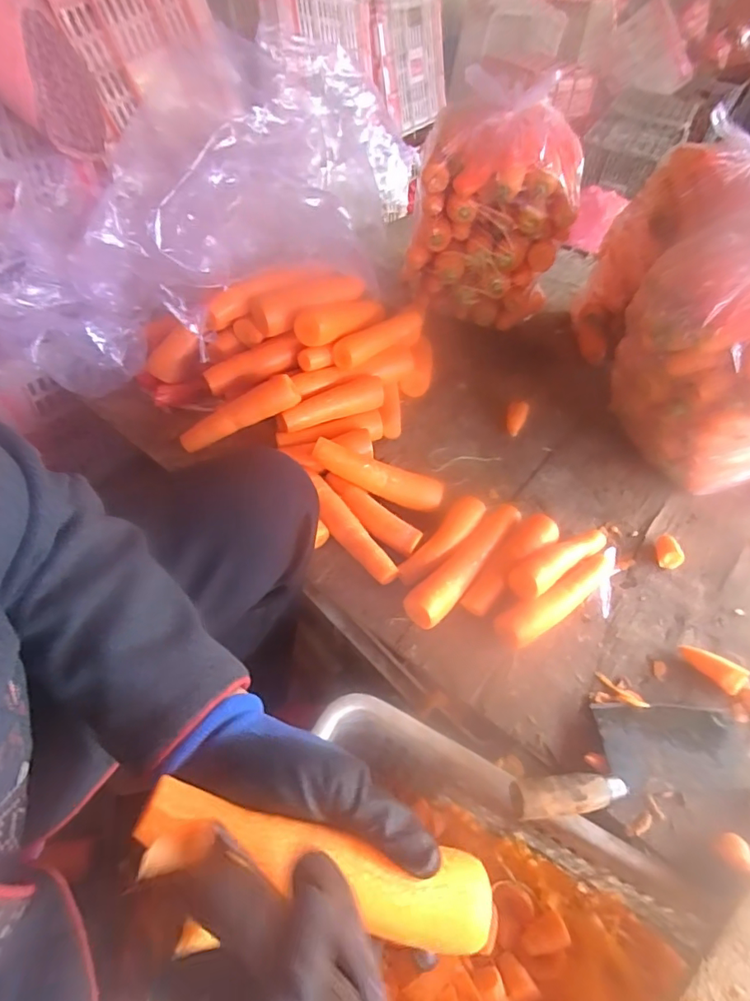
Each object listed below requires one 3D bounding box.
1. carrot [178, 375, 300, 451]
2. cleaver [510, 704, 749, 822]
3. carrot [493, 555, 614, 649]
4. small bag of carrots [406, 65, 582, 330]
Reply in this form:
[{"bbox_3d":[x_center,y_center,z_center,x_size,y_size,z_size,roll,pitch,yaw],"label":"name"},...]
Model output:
[{"bbox_3d":[-0.178,-0.111,0.668,0.164,0.032,0.032,-26,54,4],"label":"carrot"},{"bbox_3d":[0.237,0.234,0.475,0.245,0.032,0.083,-4,51,-9],"label":"cleaver"},{"bbox_3d":[0.208,0.108,0.565,0.183,0.036,0.039,-25,57,-23],"label":"carrot"},{"bbox_3d":[0.186,-0.457,0.845,0.250,0.316,0.164,26,53,15],"label":"small bag of carrots"}]

